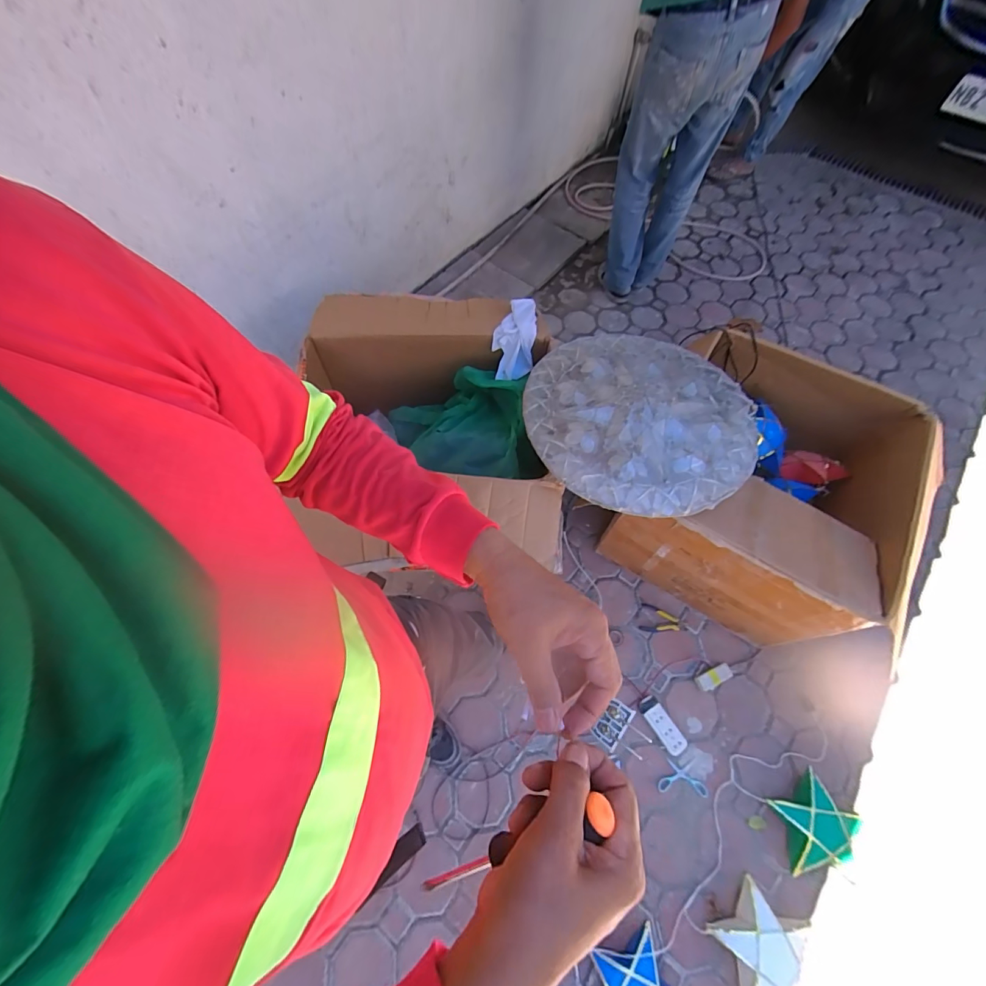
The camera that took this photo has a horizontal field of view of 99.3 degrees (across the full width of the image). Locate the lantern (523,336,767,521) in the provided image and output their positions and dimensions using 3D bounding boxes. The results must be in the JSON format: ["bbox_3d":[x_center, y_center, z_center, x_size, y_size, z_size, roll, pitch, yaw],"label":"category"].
[{"bbox_3d":[0.404,-0.226,1.154,0.604,0.072,0.637,0,64,-1],"label":"lantern"}]

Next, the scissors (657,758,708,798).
[{"bbox_3d":[0.548,0.825,1.215,0.134,0.007,0.086,2,65,8],"label":"scissors"}]

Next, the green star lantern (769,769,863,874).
[{"bbox_3d":[0.851,0.892,1.120,0.216,0.079,0.173,-26,66,-14],"label":"green star lantern"}]

